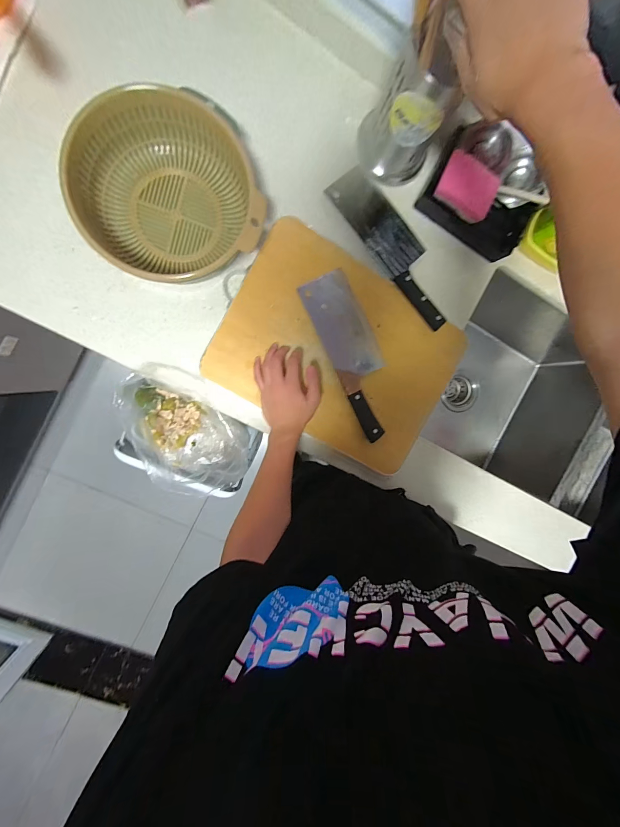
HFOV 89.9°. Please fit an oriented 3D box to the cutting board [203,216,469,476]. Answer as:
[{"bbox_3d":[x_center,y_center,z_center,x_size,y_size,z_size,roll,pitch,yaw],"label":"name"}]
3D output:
[{"bbox_3d":[0.062,-0.095,0.528,0.376,0.020,0.284,30,92,-9],"label":"cutting board"}]

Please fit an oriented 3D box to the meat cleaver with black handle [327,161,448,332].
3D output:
[{"bbox_3d":[0.145,-0.275,0.520,0.076,0.029,0.284,-40,100,-1],"label":"meat cleaver with black handle"}]

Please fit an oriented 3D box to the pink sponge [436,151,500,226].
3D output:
[{"bbox_3d":[0.248,-0.354,0.489,0.096,0.032,0.062,33,92,-9],"label":"pink sponge"}]

